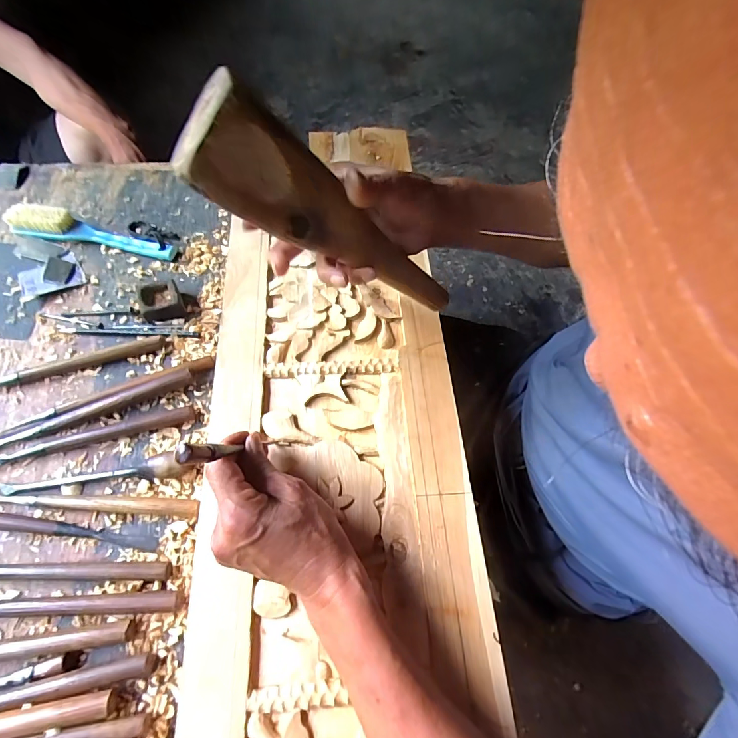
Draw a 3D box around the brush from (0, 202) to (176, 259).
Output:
[{"bbox_3d":[-0.375,-0.188,0.530,0.217,0.037,0.035,7,66,3],"label":"brush"}]

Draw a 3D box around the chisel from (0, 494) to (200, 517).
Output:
[{"bbox_3d":[-0.295,0.135,0.391,0.244,0.015,0.015,3,64,-2],"label":"chisel"}]

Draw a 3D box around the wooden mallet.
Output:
[{"bbox_3d":[-0.013,-0.109,0.316,0.054,0.261,0.043,-27,61,31],"label":"wooden mallet"}]

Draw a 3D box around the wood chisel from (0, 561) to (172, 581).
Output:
[{"bbox_3d":[-0.309,0.192,0.370,0.229,0.012,0.016,1,64,-3],"label":"wood chisel"}]

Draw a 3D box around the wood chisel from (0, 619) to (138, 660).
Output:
[{"bbox_3d":[-0.342,0.248,0.337,0.261,0.013,0.016,-6,65,-6],"label":"wood chisel"}]

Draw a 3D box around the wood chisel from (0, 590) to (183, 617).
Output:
[{"bbox_3d":[-0.302,0.215,0.353,0.256,0.014,0.017,0,64,-4],"label":"wood chisel"}]

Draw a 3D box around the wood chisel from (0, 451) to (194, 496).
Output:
[{"bbox_3d":[-0.283,0.112,0.405,0.185,0.021,0.025,-8,65,-7],"label":"wood chisel"}]

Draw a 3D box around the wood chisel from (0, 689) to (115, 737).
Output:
[{"bbox_3d":[-0.323,0.293,0.314,0.217,0.013,0.018,-7,65,-7],"label":"wood chisel"}]

